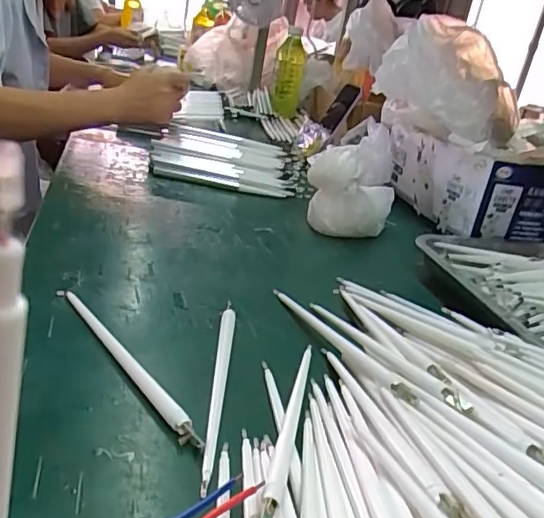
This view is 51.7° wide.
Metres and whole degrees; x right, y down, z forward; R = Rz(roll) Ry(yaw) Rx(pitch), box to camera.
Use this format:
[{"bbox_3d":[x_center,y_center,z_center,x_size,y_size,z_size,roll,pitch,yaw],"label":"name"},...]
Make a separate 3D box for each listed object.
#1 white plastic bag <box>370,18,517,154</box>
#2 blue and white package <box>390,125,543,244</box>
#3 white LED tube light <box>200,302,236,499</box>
[{"bbox_3d":[0.248,-0.246,0.797,0.200,0.160,0.177,17,24,12],"label":"white plastic bag"},{"bbox_3d":[0.304,-0.117,0.840,0.177,0.112,0.240,5,24,-16],"label":"blue and white package"},{"bbox_3d":[-0.038,0.086,0.395,0.012,0.008,0.197,10,24,-4],"label":"white LED tube light"}]

